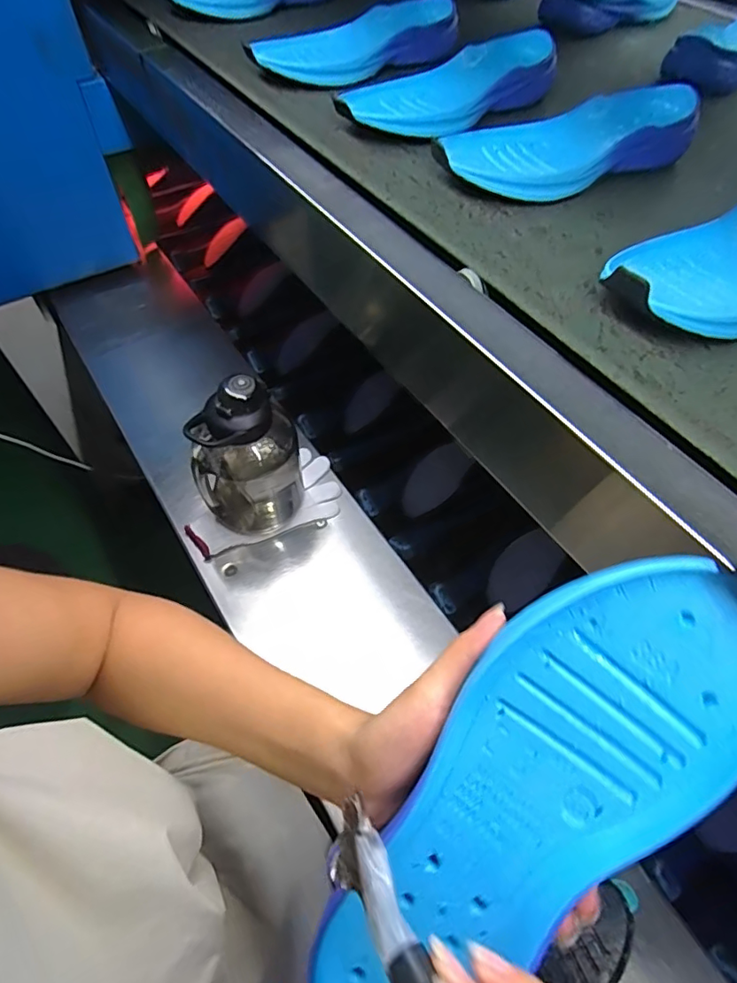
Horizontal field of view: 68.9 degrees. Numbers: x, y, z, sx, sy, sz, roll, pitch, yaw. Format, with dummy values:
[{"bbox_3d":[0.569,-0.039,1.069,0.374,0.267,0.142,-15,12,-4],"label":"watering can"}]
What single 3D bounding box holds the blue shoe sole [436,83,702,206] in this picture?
[{"bbox_3d":[0.177,-0.314,0.486,0.254,0.043,0.104,-23,61,-13],"label":"blue shoe sole"}]

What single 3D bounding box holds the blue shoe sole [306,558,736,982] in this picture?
[{"bbox_3d":[0.063,0.133,0.227,0.092,0.028,0.255,41,98,22],"label":"blue shoe sole"}]

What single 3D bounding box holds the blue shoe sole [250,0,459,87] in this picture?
[{"bbox_3d":[-0.009,-0.507,0.607,0.247,0.046,0.092,-28,62,-16],"label":"blue shoe sole"}]

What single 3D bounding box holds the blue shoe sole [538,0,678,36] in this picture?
[{"bbox_3d":[0.345,-0.677,0.735,0.099,0.043,0.250,39,66,21],"label":"blue shoe sole"}]

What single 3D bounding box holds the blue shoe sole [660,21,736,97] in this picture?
[{"bbox_3d":[0.457,-0.528,0.637,0.243,0.042,0.087,-36,65,-20],"label":"blue shoe sole"}]

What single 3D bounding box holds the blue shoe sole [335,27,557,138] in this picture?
[{"bbox_3d":[0.085,-0.408,0.546,0.249,0.043,0.099,-30,63,-17],"label":"blue shoe sole"}]

